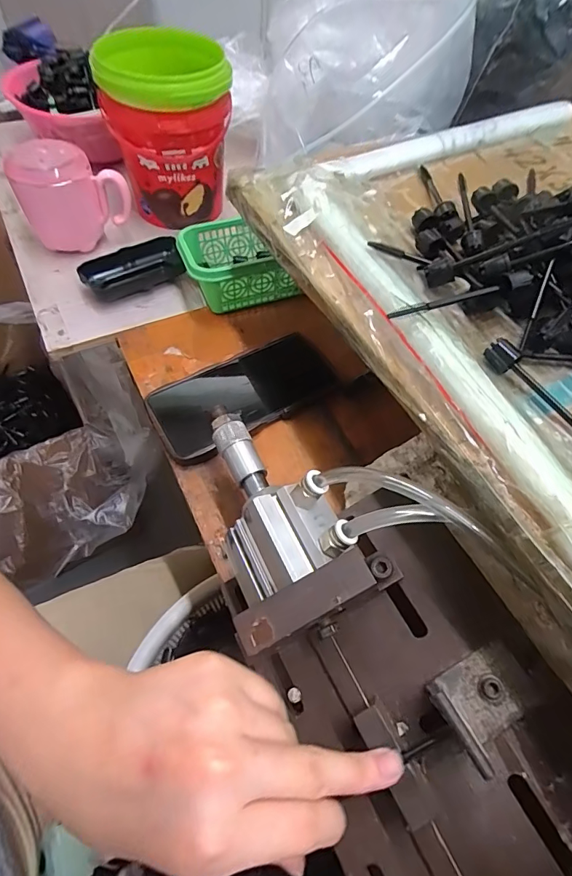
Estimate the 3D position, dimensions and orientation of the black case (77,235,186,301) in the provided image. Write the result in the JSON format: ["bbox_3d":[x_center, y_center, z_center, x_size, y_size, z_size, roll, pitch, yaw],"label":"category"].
[{"bbox_3d":[-0.163,-0.183,0.460,0.106,0.027,0.046,-27,63,-20],"label":"black case"}]

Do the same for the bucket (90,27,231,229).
[{"bbox_3d":[-0.127,-0.339,0.483,0.127,0.149,0.125,-10,58,-11],"label":"bucket"}]

